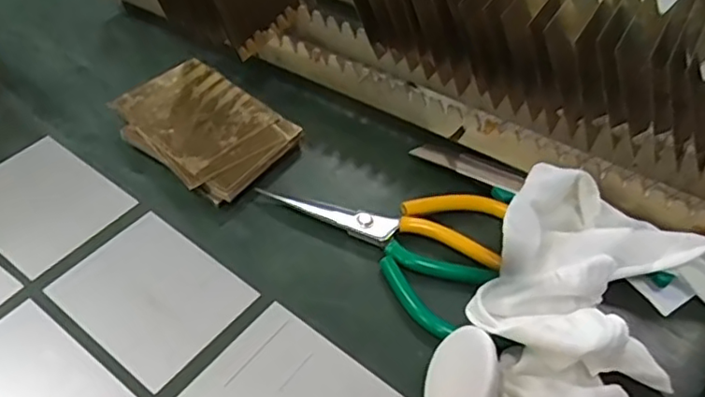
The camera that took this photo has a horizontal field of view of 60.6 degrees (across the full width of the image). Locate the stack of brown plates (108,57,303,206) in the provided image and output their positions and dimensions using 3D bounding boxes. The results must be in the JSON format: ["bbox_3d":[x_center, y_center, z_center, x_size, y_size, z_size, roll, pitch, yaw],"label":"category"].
[{"bbox_3d":[-0.108,-0.050,0.443,0.131,0.022,0.090,34,54,27],"label":"stack of brown plates"}]

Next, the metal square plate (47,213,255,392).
[{"bbox_3d":[-0.118,0.055,0.356,0.098,0.004,0.079,33,55,22],"label":"metal square plate"}]

